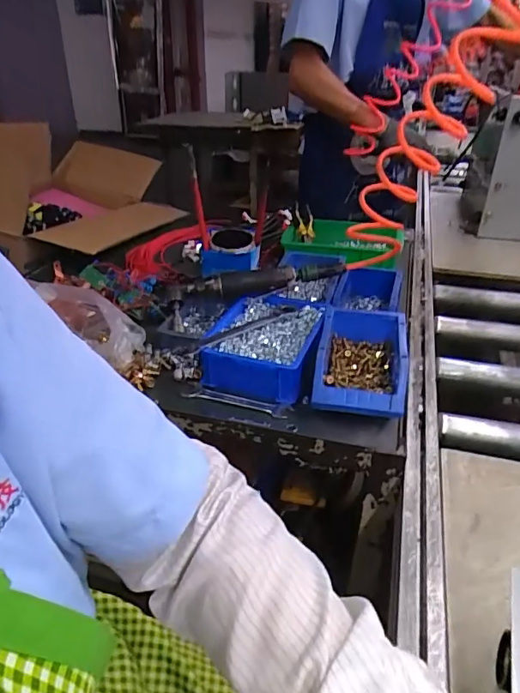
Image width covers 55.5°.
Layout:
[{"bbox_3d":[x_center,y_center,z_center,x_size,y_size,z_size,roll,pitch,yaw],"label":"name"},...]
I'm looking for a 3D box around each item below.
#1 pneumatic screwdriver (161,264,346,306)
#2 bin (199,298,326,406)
[{"bbox_3d":[-0.007,-0.098,0.801,0.289,0.056,0.035,-3,31,-4],"label":"pneumatic screwdriver"},{"bbox_3d":[0.008,0.005,0.746,0.147,0.083,0.187,11,33,18],"label":"bin"}]

